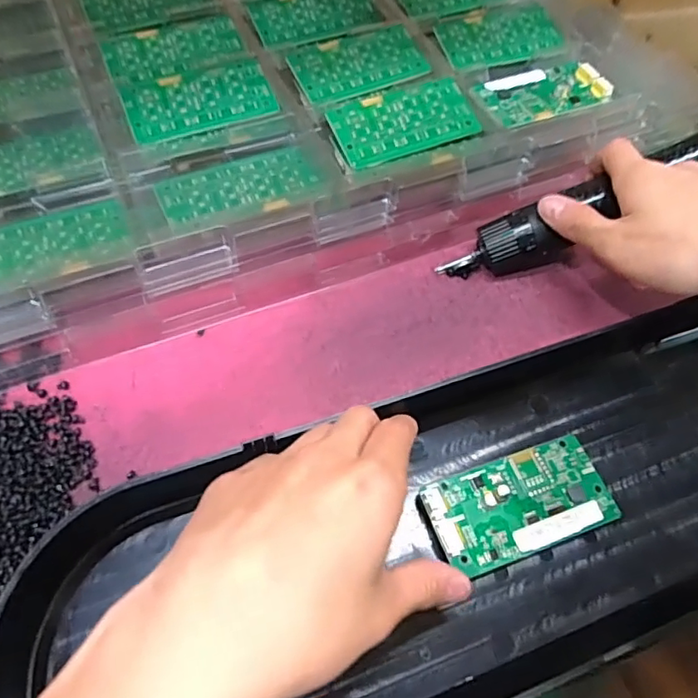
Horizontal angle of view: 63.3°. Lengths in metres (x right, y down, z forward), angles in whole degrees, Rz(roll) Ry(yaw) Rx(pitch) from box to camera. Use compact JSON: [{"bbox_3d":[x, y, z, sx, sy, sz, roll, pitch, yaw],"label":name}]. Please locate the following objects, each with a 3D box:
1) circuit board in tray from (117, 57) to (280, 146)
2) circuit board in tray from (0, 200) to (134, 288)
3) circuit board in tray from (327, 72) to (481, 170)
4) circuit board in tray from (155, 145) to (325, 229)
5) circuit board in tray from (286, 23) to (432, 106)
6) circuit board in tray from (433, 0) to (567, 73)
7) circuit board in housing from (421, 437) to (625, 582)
[{"bbox_3d":[-0.098,-0.164,0.374,0.094,0.009,0.048,-21,65,-16],"label":"circuit board in tray"},{"bbox_3d":[-0.169,-0.056,0.309,0.092,0.011,0.046,-19,64,-16],"label":"circuit board in tray"},{"bbox_3d":[0.036,-0.149,0.369,0.095,0.004,0.047,-22,76,-13],"label":"circuit board in tray"},{"bbox_3d":[-0.066,-0.101,0.341,0.094,0.005,0.049,-13,63,-13],"label":"circuit board in tray"},{"bbox_3d":[0.007,-0.203,0.403,0.093,0.009,0.048,-21,65,-17],"label":"circuit board in tray"},{"bbox_3d":[0.115,-0.239,0.433,0.096,0.007,0.056,-22,65,-17],"label":"circuit board in tray"},{"bbox_3d":[0.088,0.078,0.289,0.094,0.009,0.047,-14,67,-16],"label":"circuit board in housing"}]

